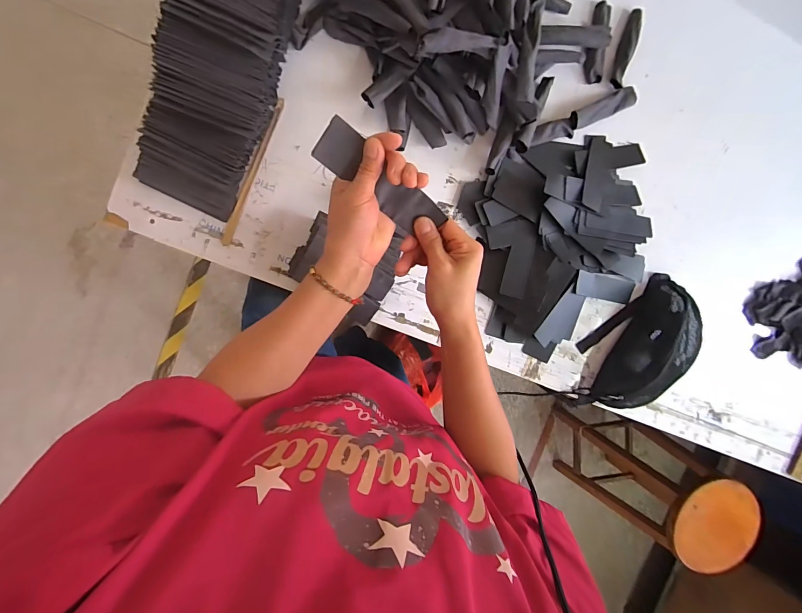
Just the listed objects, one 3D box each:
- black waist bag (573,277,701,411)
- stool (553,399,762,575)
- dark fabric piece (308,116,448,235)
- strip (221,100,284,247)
[{"bbox_3d":[0.488,0.089,0.735,0.309,0.082,0.156,-44,99,-2],"label":"black waist bag"},{"bbox_3d":[0.837,0.598,1.290,0.302,0.603,0.310,18,92,-9],"label":"stool"},{"bbox_3d":[-0.020,-0.124,0.369,0.144,0.006,0.044,36,112,-22],"label":"dark fabric piece"},{"bbox_3d":[-0.261,-0.236,0.635,0.017,0.006,0.270,21,92,-9],"label":"strip"}]

